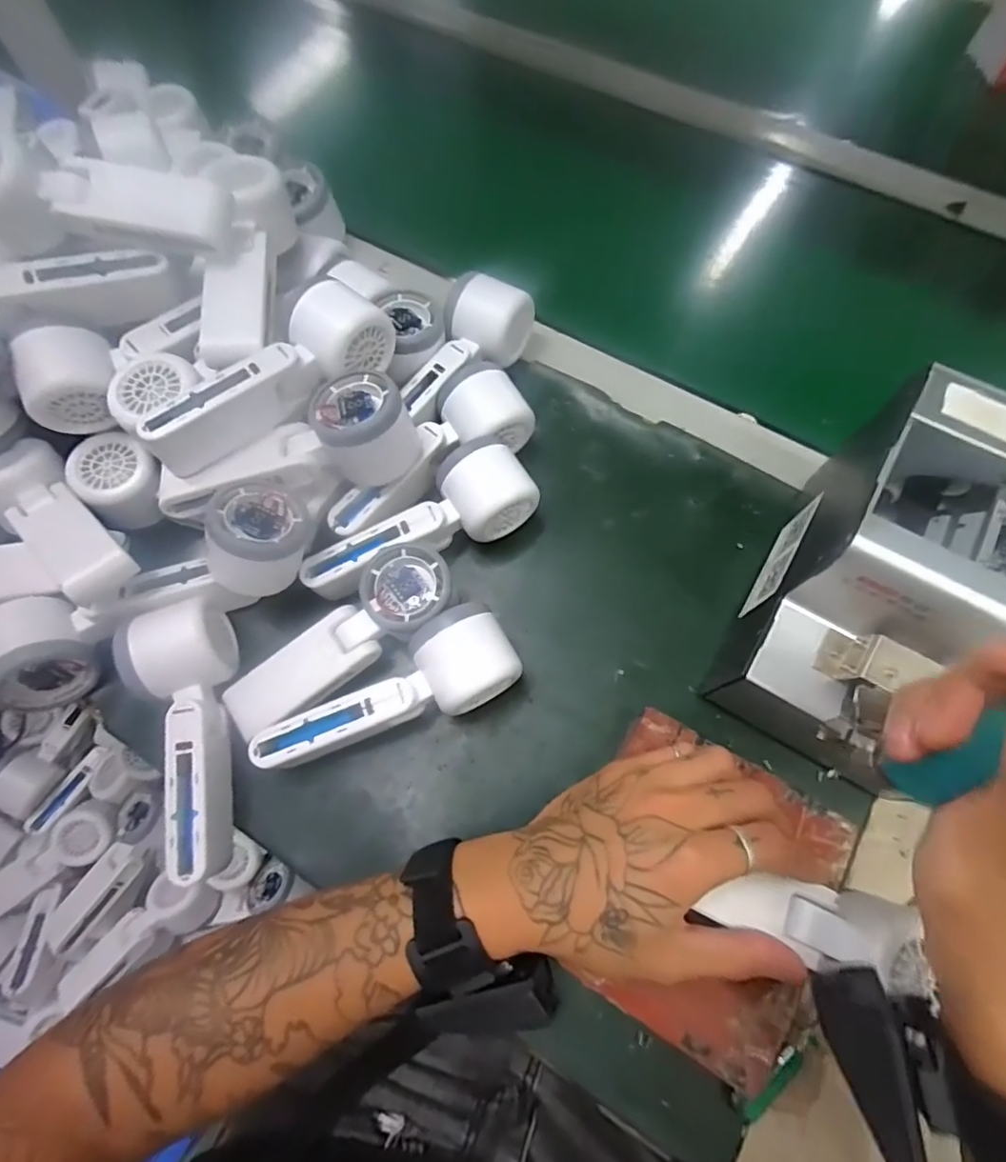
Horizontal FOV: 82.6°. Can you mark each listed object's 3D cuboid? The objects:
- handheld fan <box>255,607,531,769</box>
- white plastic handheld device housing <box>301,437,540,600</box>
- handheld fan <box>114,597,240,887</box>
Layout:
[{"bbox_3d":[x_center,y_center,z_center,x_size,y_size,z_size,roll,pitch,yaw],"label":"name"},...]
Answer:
[{"bbox_3d":[-0.068,0.079,0.361,0.161,0.058,0.055,-32,72,-10],"label":"handheld fan"},{"bbox_3d":[-0.057,-0.034,0.402,0.161,0.057,0.057,-32,72,-10],"label":"white plastic handheld device housing"},{"bbox_3d":[-0.199,0.097,0.355,0.054,0.052,0.164,-10,70,-2],"label":"handheld fan"}]

